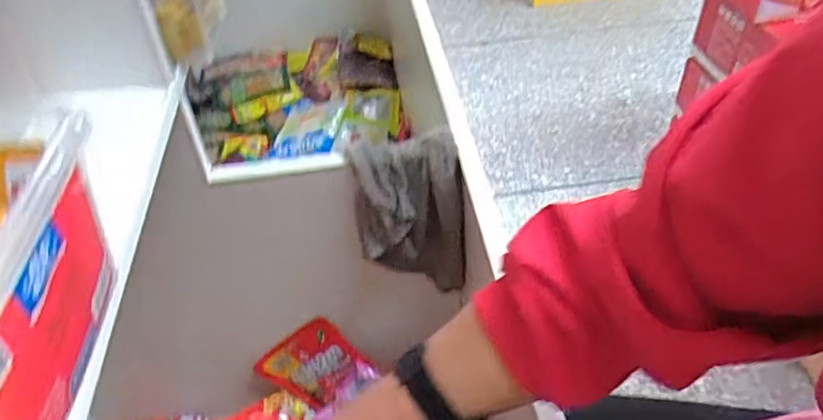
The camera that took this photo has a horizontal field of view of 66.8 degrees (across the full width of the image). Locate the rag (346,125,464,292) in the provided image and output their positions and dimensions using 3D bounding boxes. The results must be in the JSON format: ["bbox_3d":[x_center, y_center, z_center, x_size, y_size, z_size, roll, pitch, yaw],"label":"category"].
[{"bbox_3d":[-0.001,0.009,0.731,0.120,0.203,0.044,-7,41,-2],"label":"rag"}]

